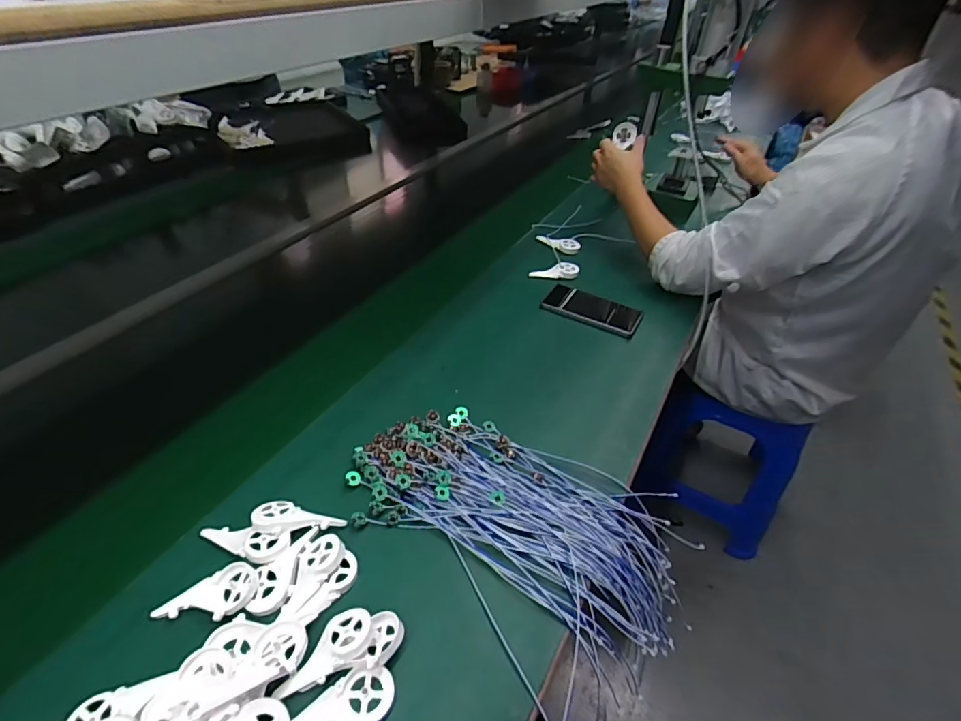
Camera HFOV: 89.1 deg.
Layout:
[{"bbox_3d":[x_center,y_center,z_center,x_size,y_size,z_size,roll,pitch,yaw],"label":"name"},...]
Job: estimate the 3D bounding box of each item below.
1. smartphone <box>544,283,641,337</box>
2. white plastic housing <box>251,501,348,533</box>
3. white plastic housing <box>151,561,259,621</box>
[{"bbox_3d":[0.192,-0.091,0.842,0.163,0.013,0.084,16,44,15],"label":"smartphone"},{"bbox_3d":[-0.194,0.172,0.519,0.092,0.018,0.039,9,42,8],"label":"white plastic housing"},{"bbox_3d":[-0.254,0.227,0.458,0.087,0.009,0.047,-25,48,-27],"label":"white plastic housing"}]

